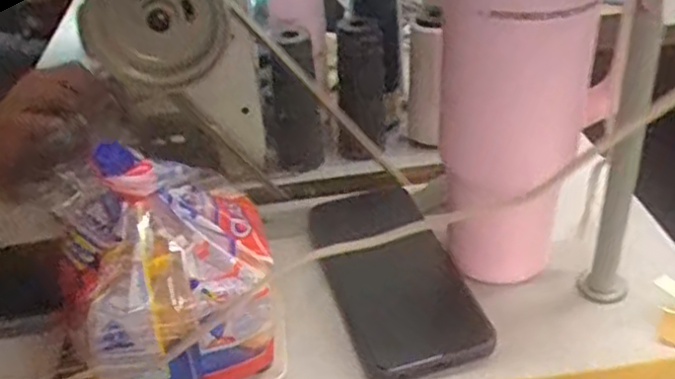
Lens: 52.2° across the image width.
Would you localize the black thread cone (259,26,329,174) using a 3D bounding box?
[{"bbox_3d":[-0.036,-0.069,0.564,0.047,0.118,0.041,-4,35,0],"label":"black thread cone"}]

